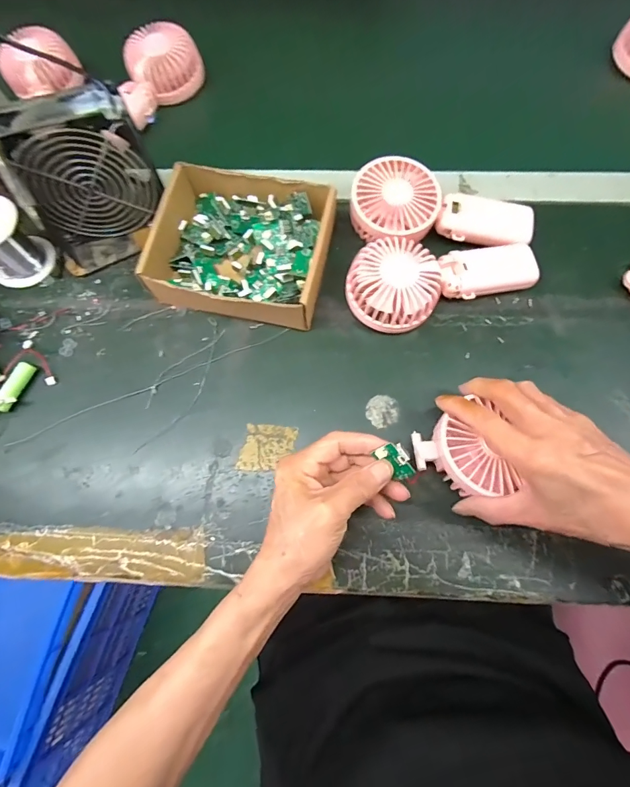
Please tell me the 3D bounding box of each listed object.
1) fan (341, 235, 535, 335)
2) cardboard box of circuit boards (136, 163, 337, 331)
[{"bbox_3d":[0.123,-0.120,0.383,0.182,0.045,0.082,-20,75,-5],"label":"fan"},{"bbox_3d":[-0.074,-0.148,0.393,0.171,0.049,0.137,12,75,4],"label":"cardboard box of circuit boards"}]

